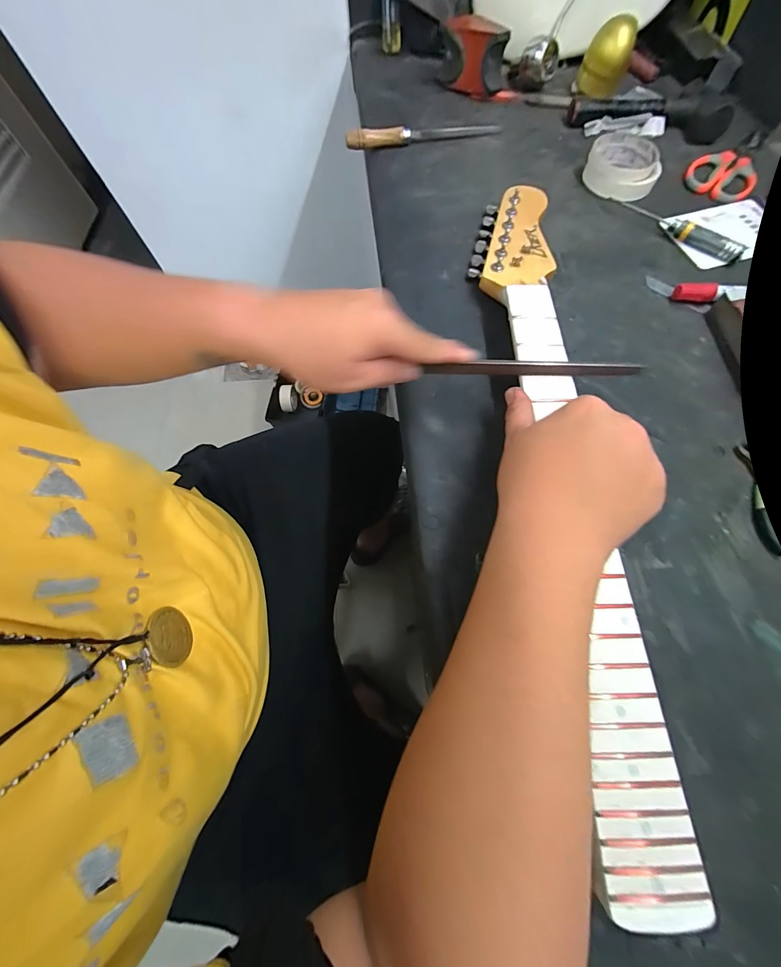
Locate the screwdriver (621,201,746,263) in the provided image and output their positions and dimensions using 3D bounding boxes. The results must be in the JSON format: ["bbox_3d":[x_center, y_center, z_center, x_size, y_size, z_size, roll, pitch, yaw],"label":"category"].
[{"bbox_3d":[0.356,-0.316,0.407,0.018,0.021,0.152,-38,73,-12],"label":"screwdriver"}]

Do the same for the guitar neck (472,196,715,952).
[{"bbox_3d":[0.147,-0.057,0.293,0.082,0.034,0.633,-3,69,0],"label":"guitar neck"}]

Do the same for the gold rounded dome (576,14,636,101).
[{"bbox_3d":[0.330,-0.646,0.501,0.064,0.071,0.055,24,72,10],"label":"gold rounded dome"}]

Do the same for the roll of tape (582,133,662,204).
[{"bbox_3d":[0.313,-0.426,0.445,0.092,0.032,0.103,29,73,11],"label":"roll of tape"}]

